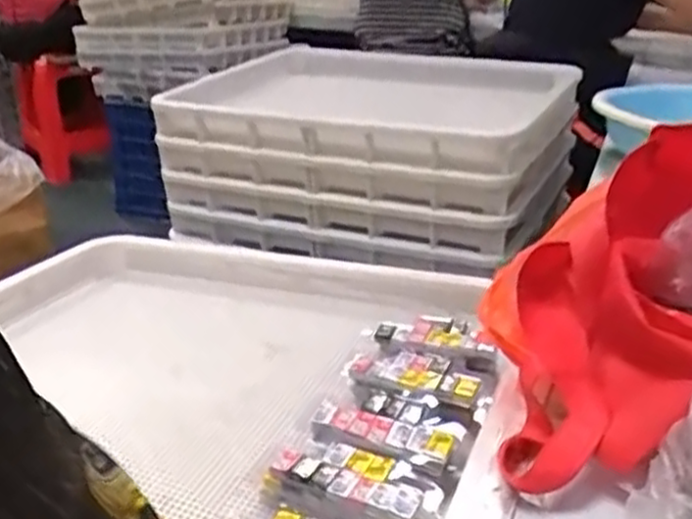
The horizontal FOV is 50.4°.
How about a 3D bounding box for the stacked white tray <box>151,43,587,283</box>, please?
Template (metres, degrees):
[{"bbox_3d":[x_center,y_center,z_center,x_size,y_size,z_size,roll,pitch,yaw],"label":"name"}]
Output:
[{"bbox_3d":[-0.007,-0.176,1.153,0.613,0.264,0.358,14,28,26],"label":"stacked white tray"}]

